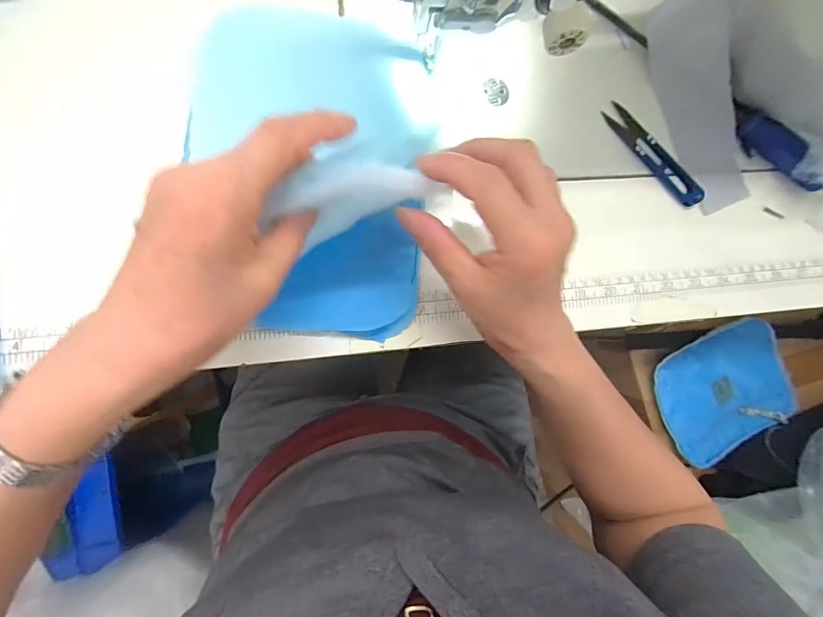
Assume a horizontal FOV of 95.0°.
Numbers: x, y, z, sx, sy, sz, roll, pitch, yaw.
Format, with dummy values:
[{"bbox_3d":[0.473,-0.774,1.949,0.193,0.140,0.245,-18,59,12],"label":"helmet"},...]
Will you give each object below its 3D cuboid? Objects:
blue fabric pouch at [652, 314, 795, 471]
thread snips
[{"bbox_3d":[0.471,0.125,0.569,0.209,0.025,0.168,-20,90,-9],"label":"blue fabric pouch"},{"bbox_3d":[0.198,-0.126,0.305,0.102,0.013,0.022,45,82,-4],"label":"thread snips"}]

